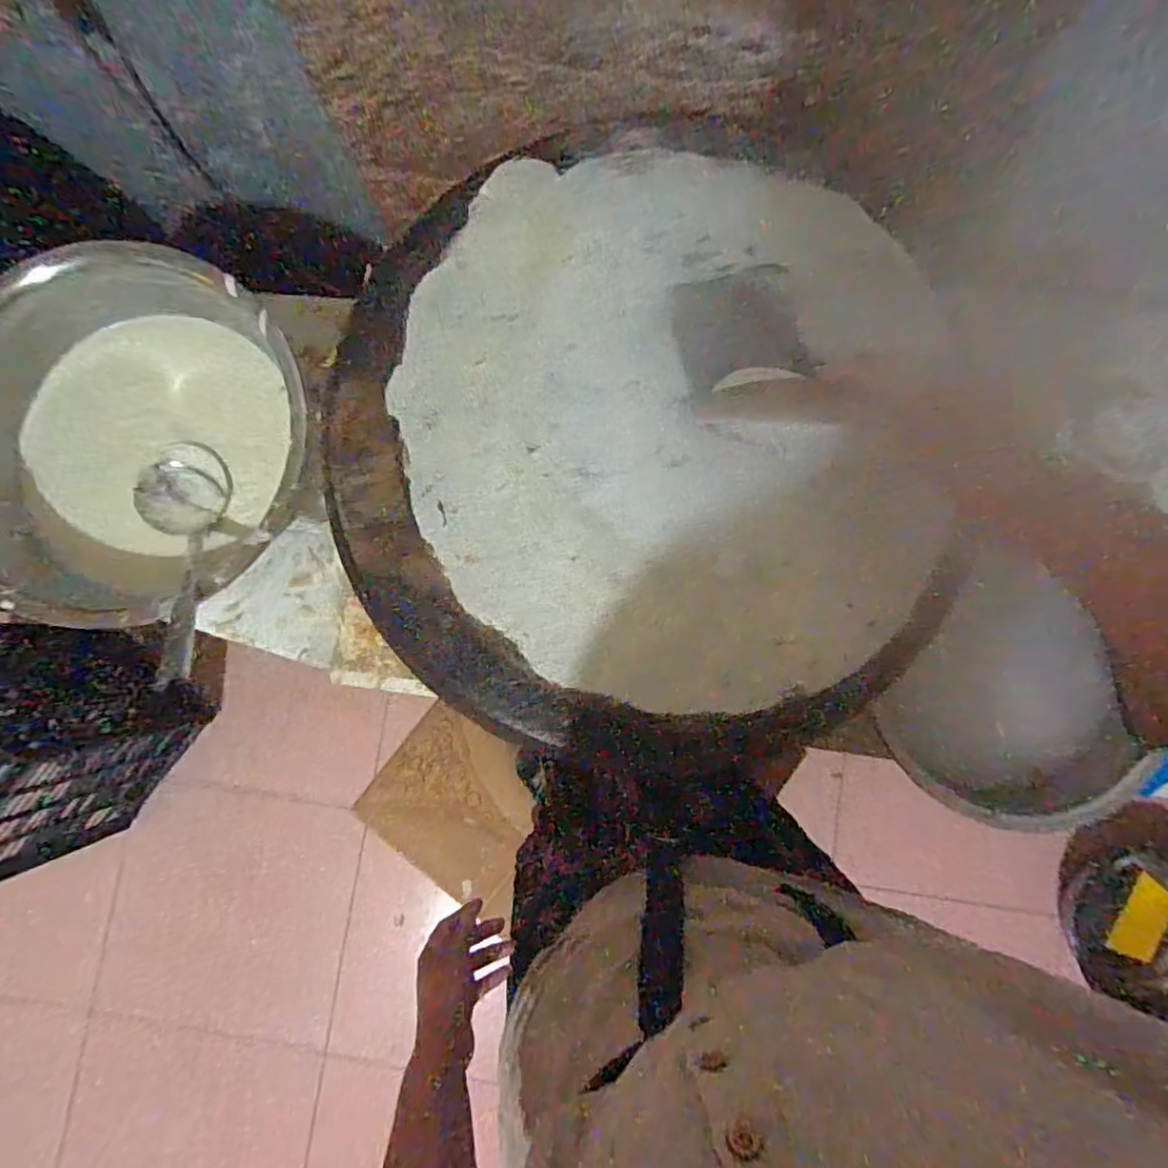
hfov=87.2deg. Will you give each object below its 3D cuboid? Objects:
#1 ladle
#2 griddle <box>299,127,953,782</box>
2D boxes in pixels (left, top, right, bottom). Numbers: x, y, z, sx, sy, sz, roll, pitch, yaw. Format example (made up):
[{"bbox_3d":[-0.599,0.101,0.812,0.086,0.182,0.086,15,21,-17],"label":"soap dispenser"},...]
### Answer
[{"bbox_3d":[-0.495,-0.026,0.745,0.090,0.067,0.290,8,85,0],"label":"ladle"},{"bbox_3d":[0.033,-0.119,0.493,0.461,0.037,0.512,-9,87,0],"label":"griddle"}]

